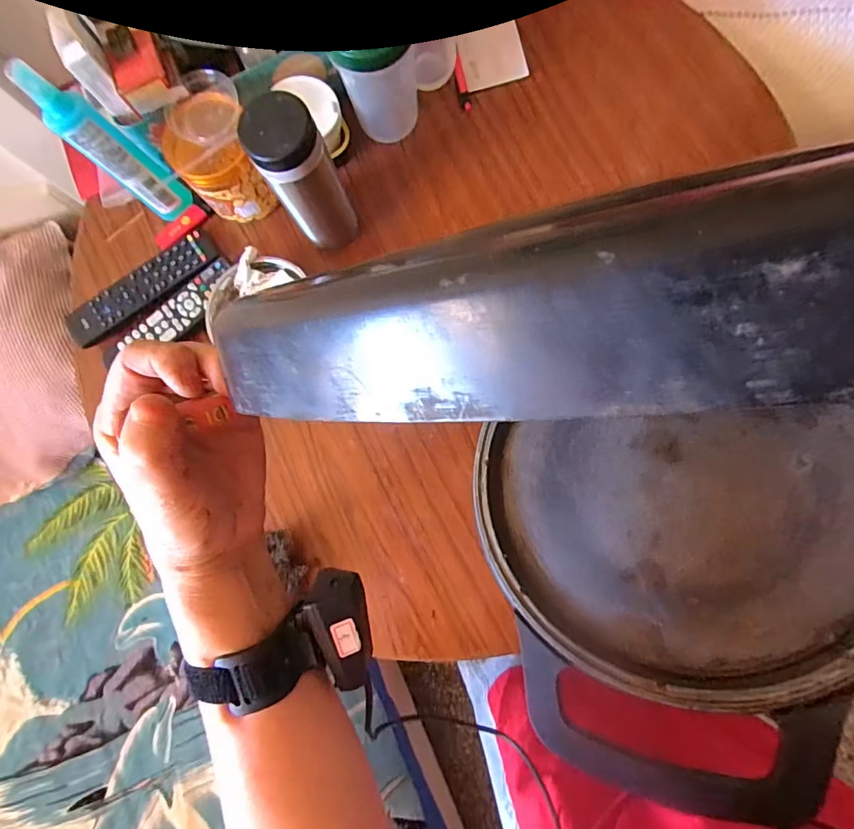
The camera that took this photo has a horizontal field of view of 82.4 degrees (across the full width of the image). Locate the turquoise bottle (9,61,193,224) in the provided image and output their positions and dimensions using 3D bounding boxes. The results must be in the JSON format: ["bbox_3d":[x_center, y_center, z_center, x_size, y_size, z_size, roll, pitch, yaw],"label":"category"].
[{"bbox_3d":[-0.326,-0.273,0.511,0.046,0.208,0.029,-45,81,0],"label":"turquoise bottle"}]

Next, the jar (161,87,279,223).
[{"bbox_3d":[-0.230,-0.287,0.553,0.094,0.103,0.098,-10,83,5],"label":"jar"}]

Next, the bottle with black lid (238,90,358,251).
[{"bbox_3d":[-0.118,-0.234,0.496,0.069,0.180,0.059,-25,82,3],"label":"bottle with black lid"}]

